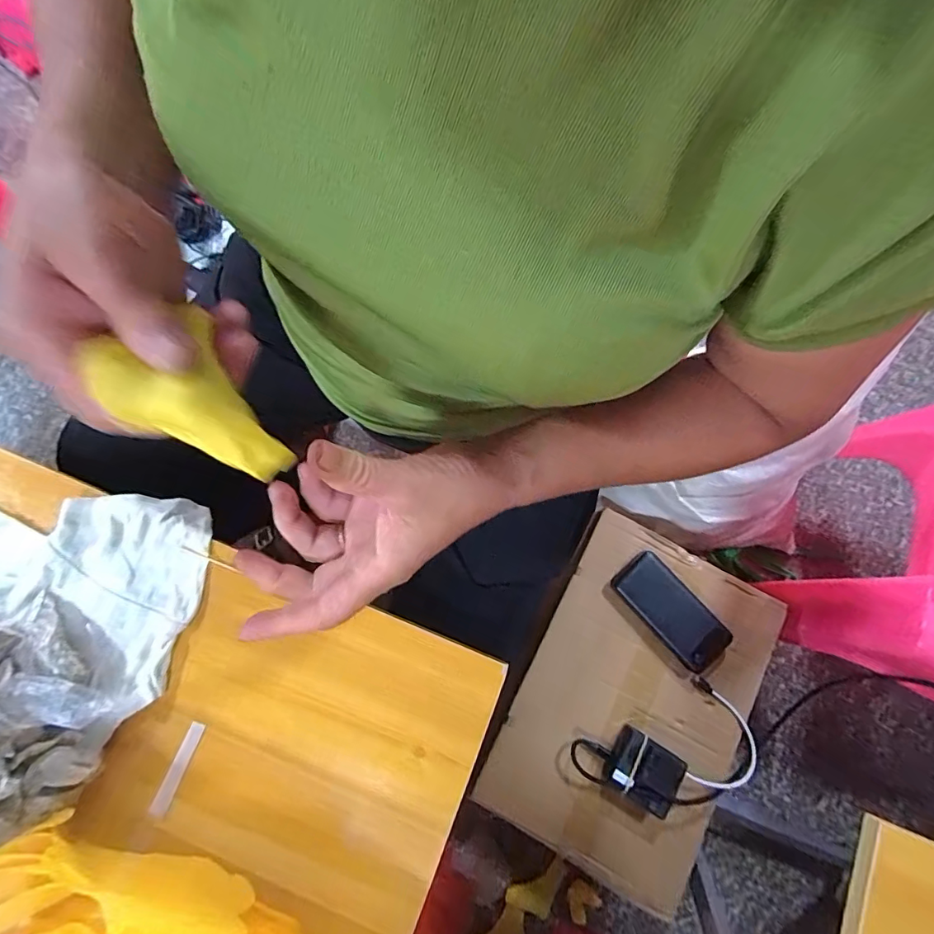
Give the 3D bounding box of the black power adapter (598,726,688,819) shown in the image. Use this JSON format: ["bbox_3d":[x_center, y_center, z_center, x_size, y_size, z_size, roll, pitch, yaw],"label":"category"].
[{"bbox_3d":[0.218,0.377,0.601,0.082,0.027,0.073,32,79,6],"label":"black power adapter"}]

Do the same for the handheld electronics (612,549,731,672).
[{"bbox_3d":[0.275,0.193,0.647,0.071,0.016,0.161,-43,84,-6],"label":"handheld electronics"}]

